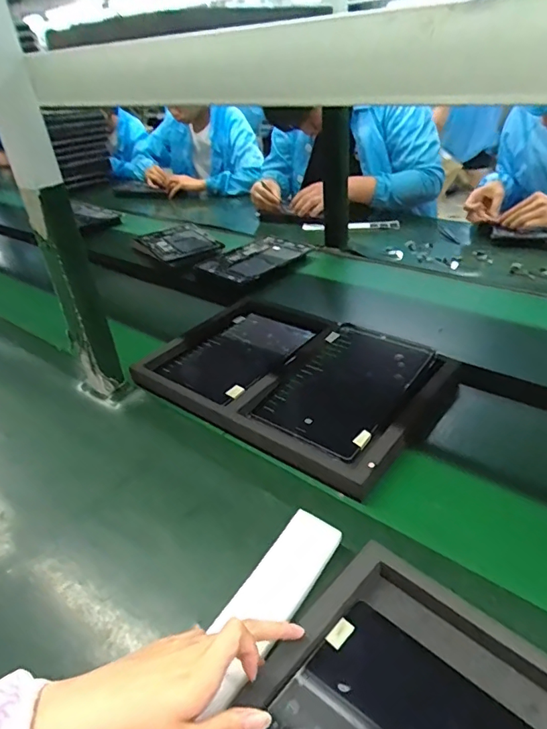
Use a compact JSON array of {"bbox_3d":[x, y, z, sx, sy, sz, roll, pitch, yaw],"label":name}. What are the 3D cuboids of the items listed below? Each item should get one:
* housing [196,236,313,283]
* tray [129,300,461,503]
[{"bbox_3d":[-0.045,-0.263,1.171,0.149,0.016,0.265,25,45,37],"label":"housing"},{"bbox_3d":[0.027,0.005,0.763,0.419,0.030,0.318,21,42,33],"label":"tray"}]

